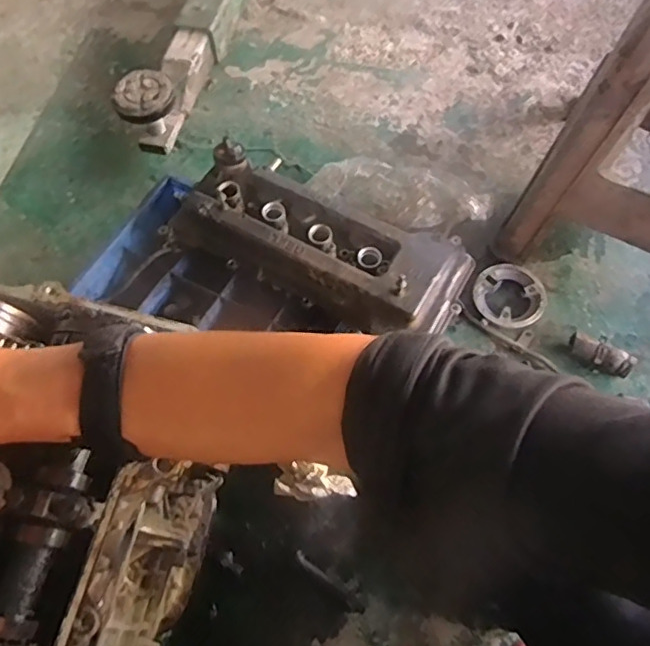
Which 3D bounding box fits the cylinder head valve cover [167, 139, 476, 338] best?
[{"bbox_3d":[-0.010,-0.120,0.903,0.457,0.084,0.199,23,66,14],"label":"cylinder head valve cover"}]

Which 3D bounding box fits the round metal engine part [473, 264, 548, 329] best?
[{"bbox_3d":[0.322,-0.047,0.999,0.125,0.026,0.118,0,65,1],"label":"round metal engine part"}]

